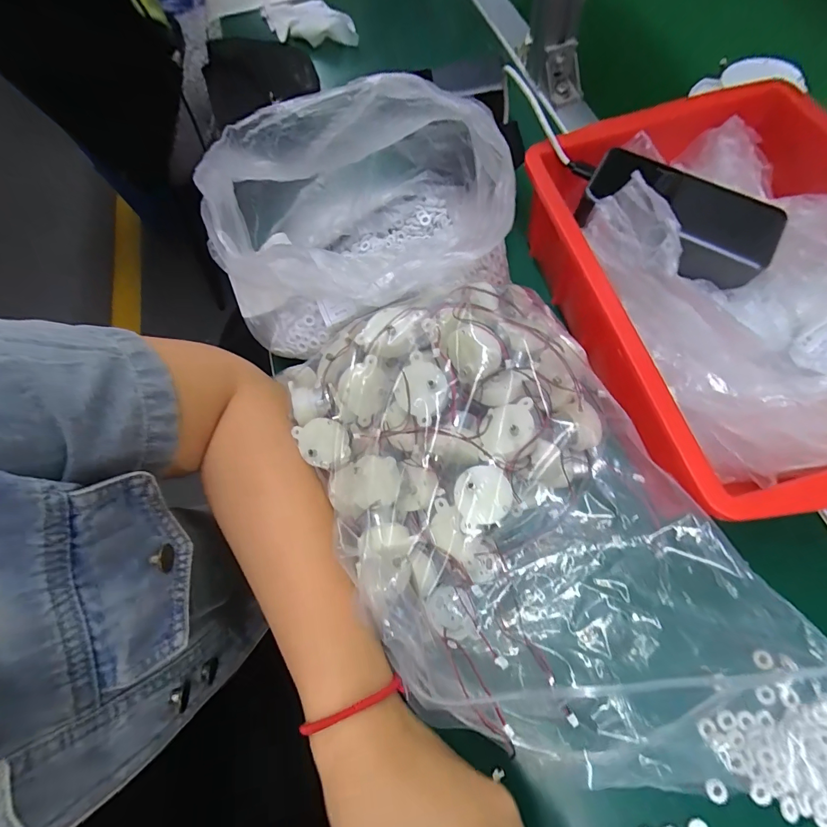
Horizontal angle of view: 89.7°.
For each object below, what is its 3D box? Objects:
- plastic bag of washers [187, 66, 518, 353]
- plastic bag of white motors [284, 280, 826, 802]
[{"bbox_3d":[-0.050,-0.138,0.287,0.203,0.155,0.146,-11,65,2],"label":"plastic bag of washers"},{"bbox_3d":[0.047,0.050,0.238,0.178,0.088,0.303,-24,69,-10],"label":"plastic bag of white motors"}]

